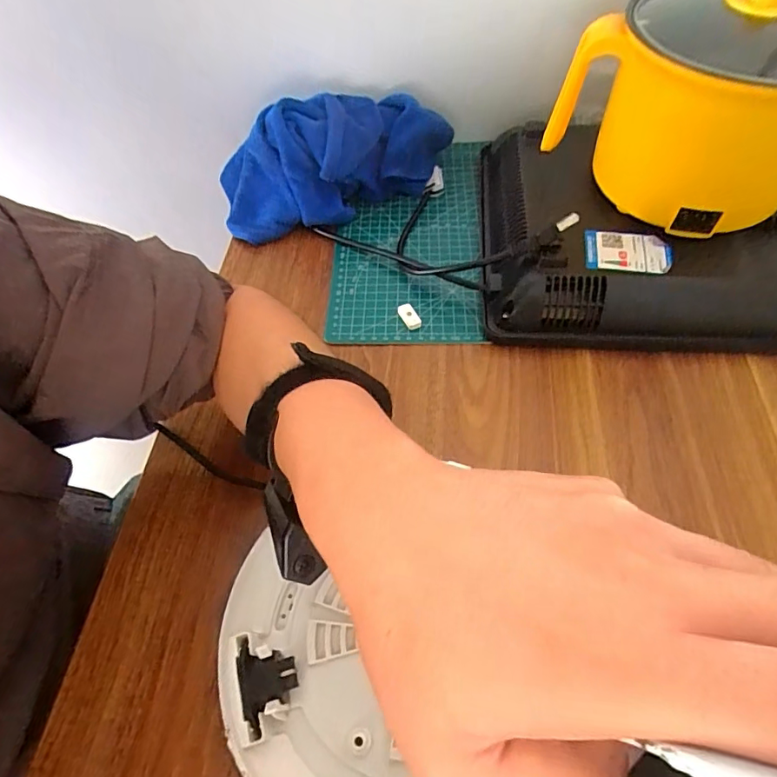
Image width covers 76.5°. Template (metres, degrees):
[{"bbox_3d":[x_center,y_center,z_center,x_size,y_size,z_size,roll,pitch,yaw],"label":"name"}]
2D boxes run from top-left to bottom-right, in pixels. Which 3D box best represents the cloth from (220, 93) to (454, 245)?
[{"bbox_3d":[-0.051,-0.238,0.505,0.249,0.087,0.106,-12,58,-5],"label":"cloth"}]

